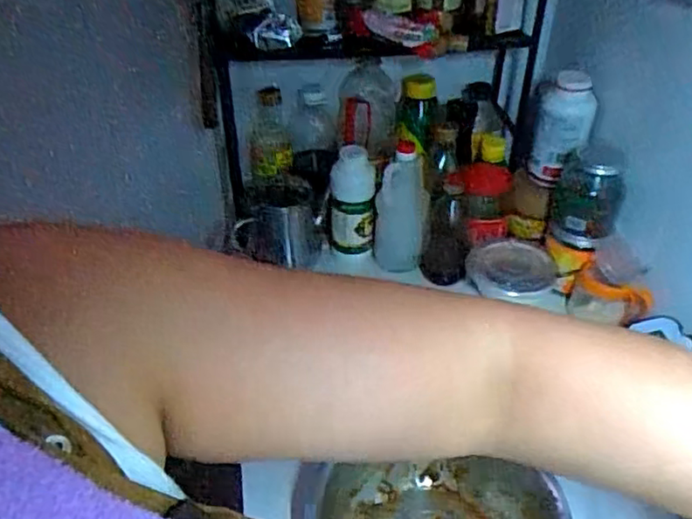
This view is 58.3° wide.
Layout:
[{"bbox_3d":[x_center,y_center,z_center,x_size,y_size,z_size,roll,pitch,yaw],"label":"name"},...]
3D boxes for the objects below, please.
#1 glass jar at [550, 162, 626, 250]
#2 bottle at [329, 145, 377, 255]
[{"bbox_3d":[0.359,-0.091,0.924,0.087,0.119,0.088,11,41,10],"label":"glass jar"},{"bbox_3d":[0.011,-0.094,0.989,0.070,0.165,0.059,0,40,-4],"label":"bottle"}]

